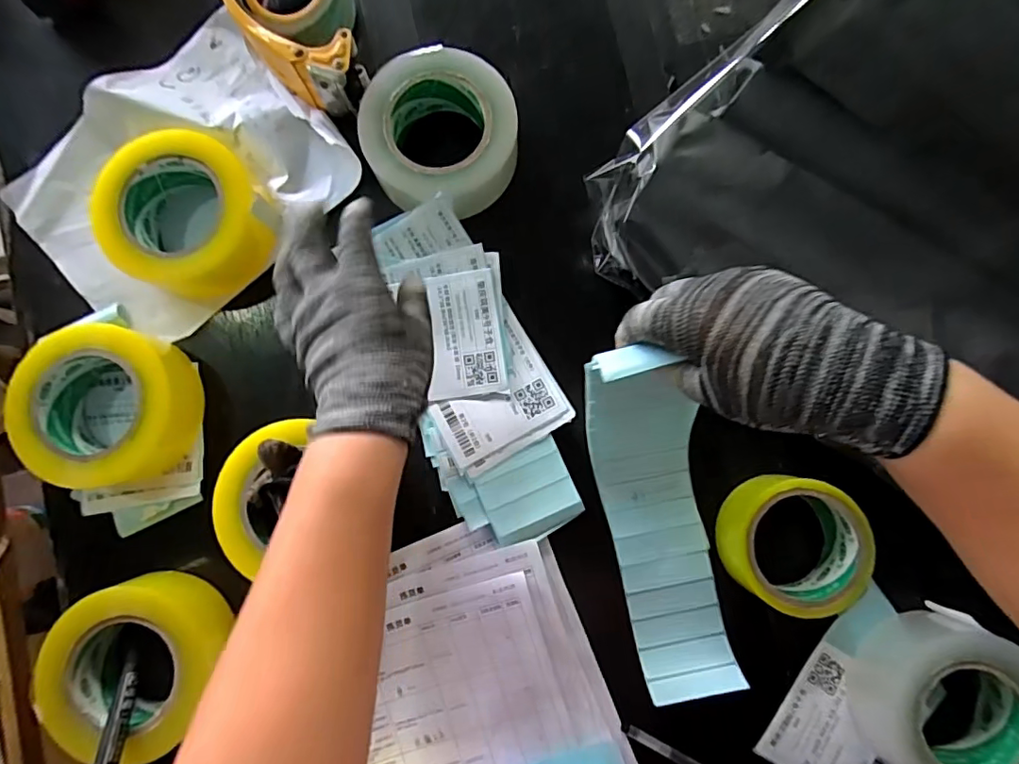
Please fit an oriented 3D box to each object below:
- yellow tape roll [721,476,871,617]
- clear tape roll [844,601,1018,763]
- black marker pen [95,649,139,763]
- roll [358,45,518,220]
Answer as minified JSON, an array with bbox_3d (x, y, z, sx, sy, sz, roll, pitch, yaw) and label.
[{"bbox_3d":[0.218,0.124,0.413,0.098,0.051,0.094,1,85,-5],"label":"yellow tape roll"},{"bbox_3d":[0.323,0.239,0.393,0.116,0.058,0.114,1,85,-6],"label":"clear tape roll"},{"bbox_3d":[-0.275,0.246,0.372,0.011,0.014,0.107,-10,51,-2],"label":"black marker pen"},{"bbox_3d":[-0.056,-0.199,0.436,0.119,0.046,0.120,1,85,-6],"label":"roll"}]

